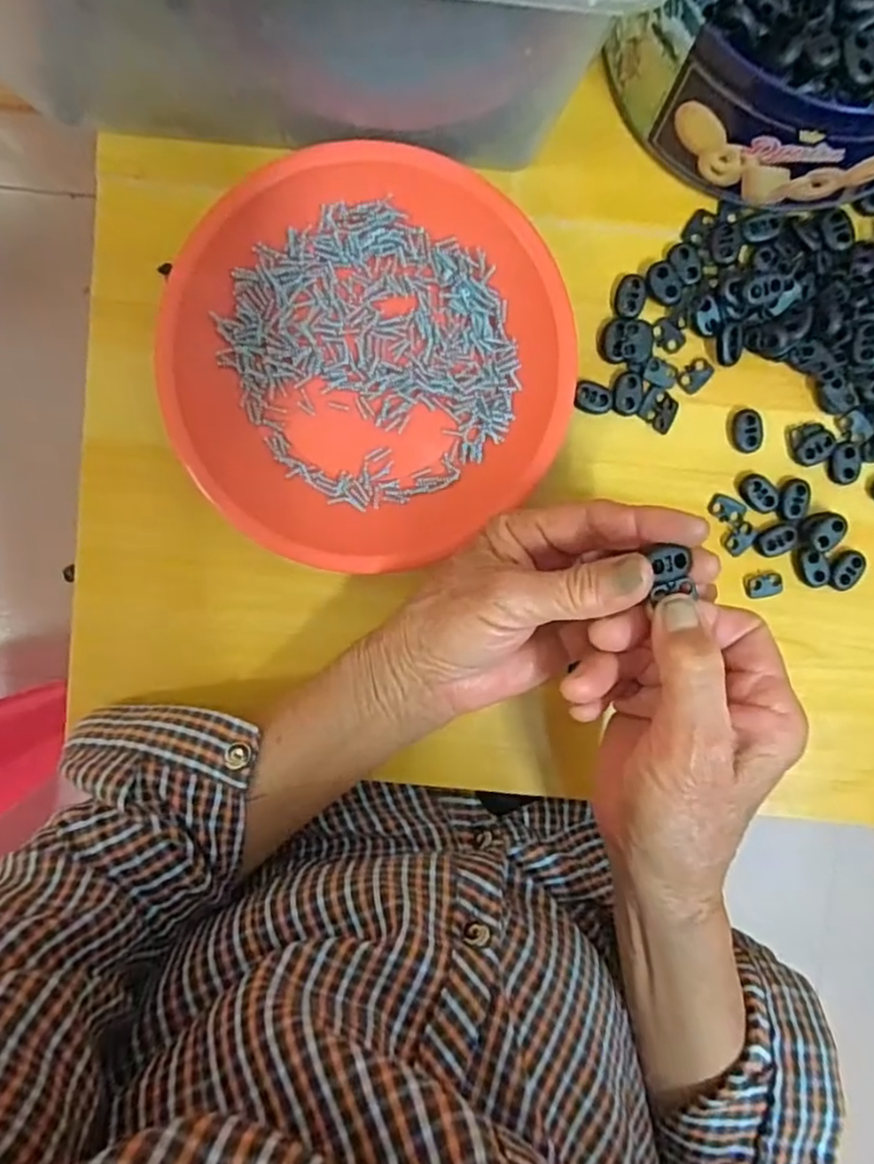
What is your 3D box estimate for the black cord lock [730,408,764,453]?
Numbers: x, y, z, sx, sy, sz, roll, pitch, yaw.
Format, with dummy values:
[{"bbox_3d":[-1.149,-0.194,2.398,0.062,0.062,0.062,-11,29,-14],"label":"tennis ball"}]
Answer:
[{"bbox_3d":[0.160,-0.078,0.343,0.014,0.006,0.022,-9,96,1],"label":"black cord lock"}]

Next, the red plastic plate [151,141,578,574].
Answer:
[{"bbox_3d":[-0.033,-0.108,0.328,0.186,0.024,0.191,0,96,0],"label":"red plastic plate"}]

